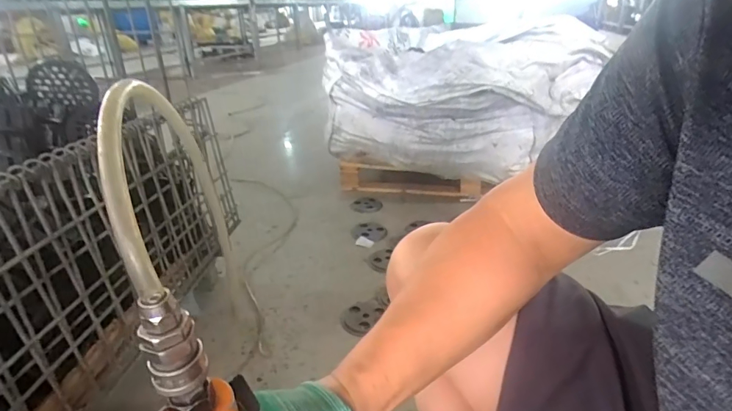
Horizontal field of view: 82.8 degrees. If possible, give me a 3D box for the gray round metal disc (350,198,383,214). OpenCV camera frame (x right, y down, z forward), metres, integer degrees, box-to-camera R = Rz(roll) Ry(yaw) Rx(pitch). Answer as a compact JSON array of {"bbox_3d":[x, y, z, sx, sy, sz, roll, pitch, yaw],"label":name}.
[{"bbox_3d":[0.003,0.002,1.708,0.128,0.021,0.128,0,26,0],"label":"gray round metal disc"}]

